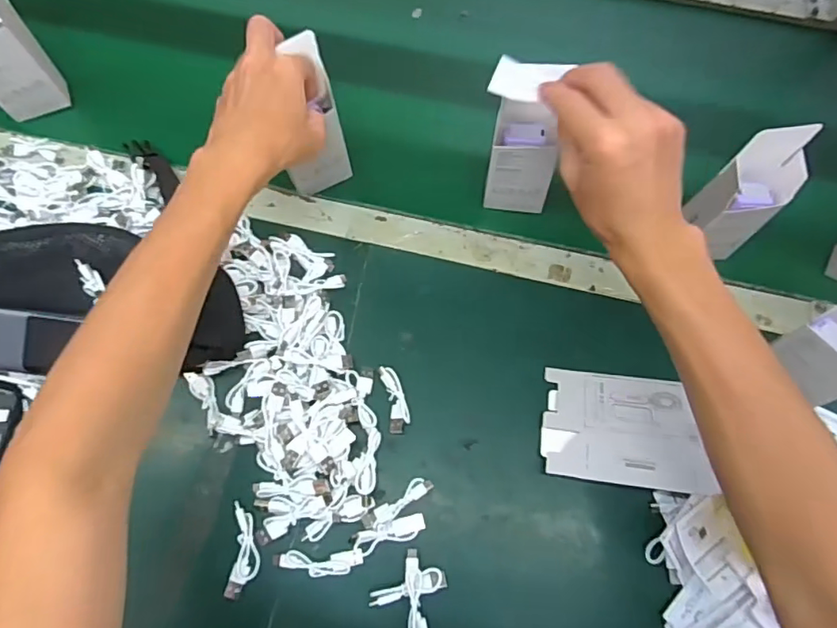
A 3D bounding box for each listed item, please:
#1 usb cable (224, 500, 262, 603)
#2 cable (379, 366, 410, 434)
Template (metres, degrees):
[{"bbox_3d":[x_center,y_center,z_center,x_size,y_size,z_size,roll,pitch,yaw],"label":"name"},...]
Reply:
[{"bbox_3d":[-0.146,0.199,0.462,0.025,0.010,0.074,3,68,-2],"label":"usb cable"},{"bbox_3d":[-0.021,0.078,0.508,0.020,0.008,0.061,-10,69,-7],"label":"cable"}]

